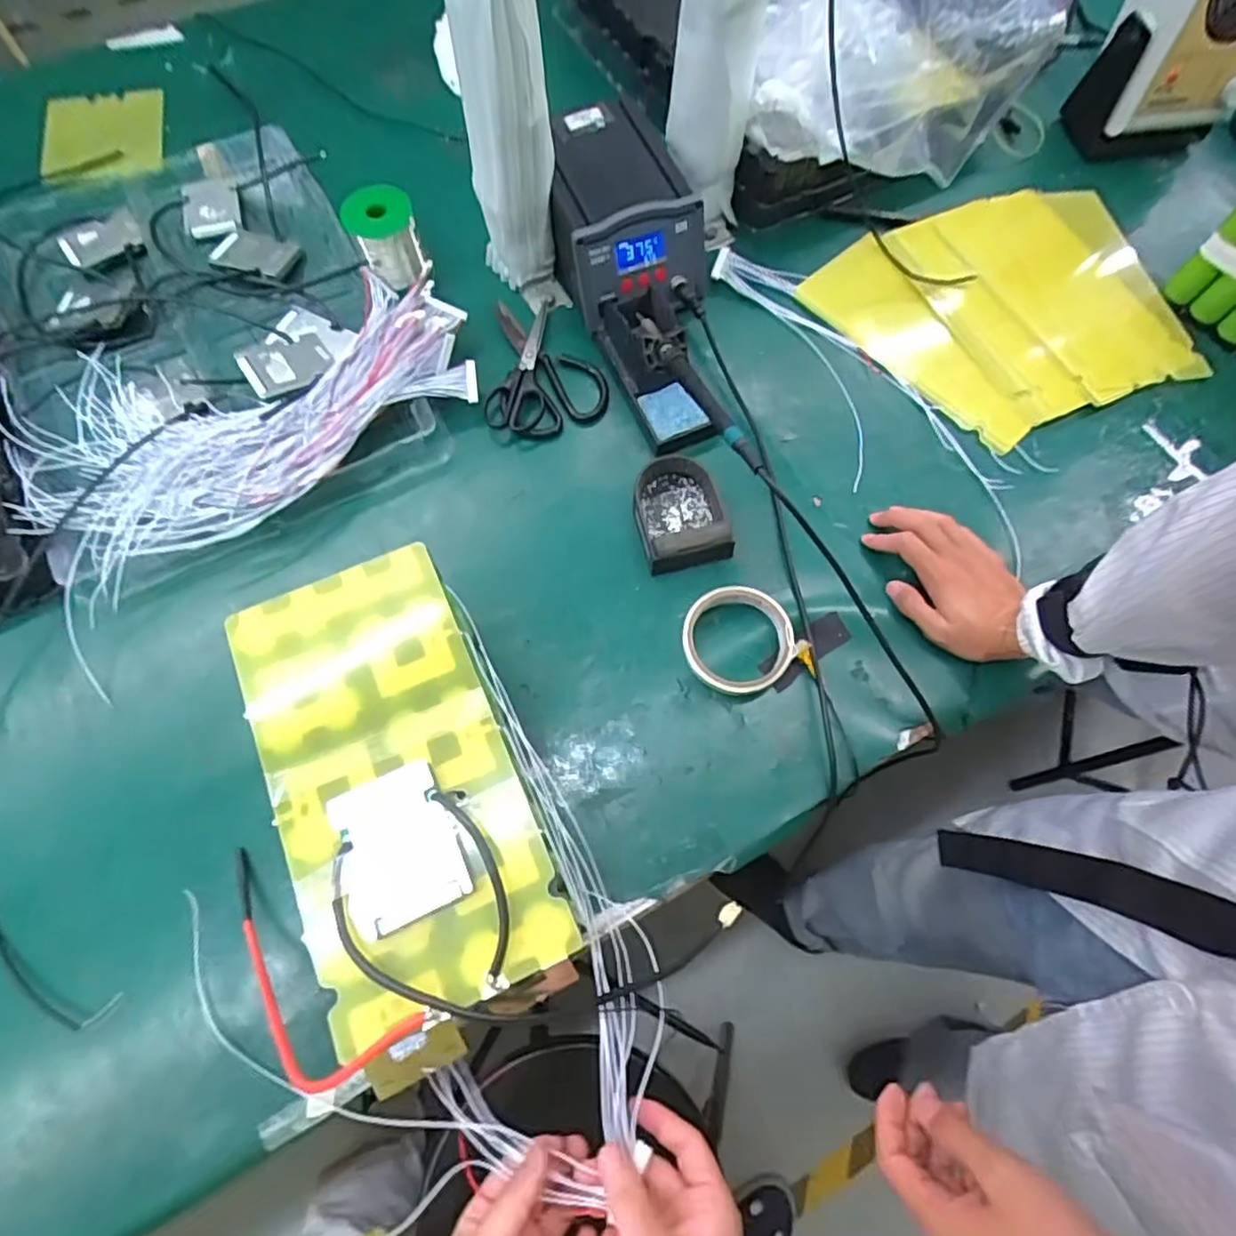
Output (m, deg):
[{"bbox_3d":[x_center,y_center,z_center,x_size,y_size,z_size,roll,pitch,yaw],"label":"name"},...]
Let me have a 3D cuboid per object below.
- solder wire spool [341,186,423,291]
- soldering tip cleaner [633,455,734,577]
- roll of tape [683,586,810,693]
[{"bbox_3d":[-0.241,-0.393,0.687,0.065,0.075,0.066,1,70,-2],"label":"solder wire spool"},{"bbox_3d":[0.055,-0.099,0.601,0.077,0.035,0.106,-8,71,-5],"label":"soldering tip cleaner"},{"bbox_3d":[0.101,0.019,0.562,0.088,0.031,0.088,1,70,-2],"label":"roll of tape"}]

